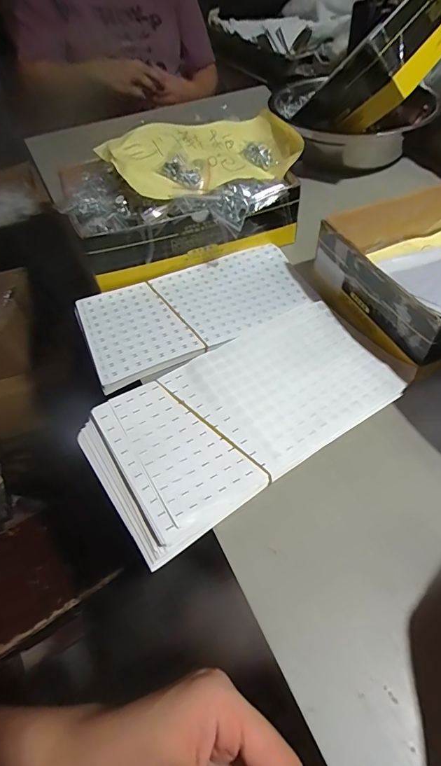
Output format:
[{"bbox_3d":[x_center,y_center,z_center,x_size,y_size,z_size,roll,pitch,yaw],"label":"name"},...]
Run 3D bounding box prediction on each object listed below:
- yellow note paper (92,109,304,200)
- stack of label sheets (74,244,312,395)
[{"bbox_3d":[-0.013,-0.257,0.447,0.216,0.042,0.127,-30,56,-18],"label":"yellow note paper"},{"bbox_3d":[-0.024,-0.078,0.417,0.230,0.013,0.127,-20,53,-11],"label":"stack of label sheets"}]

